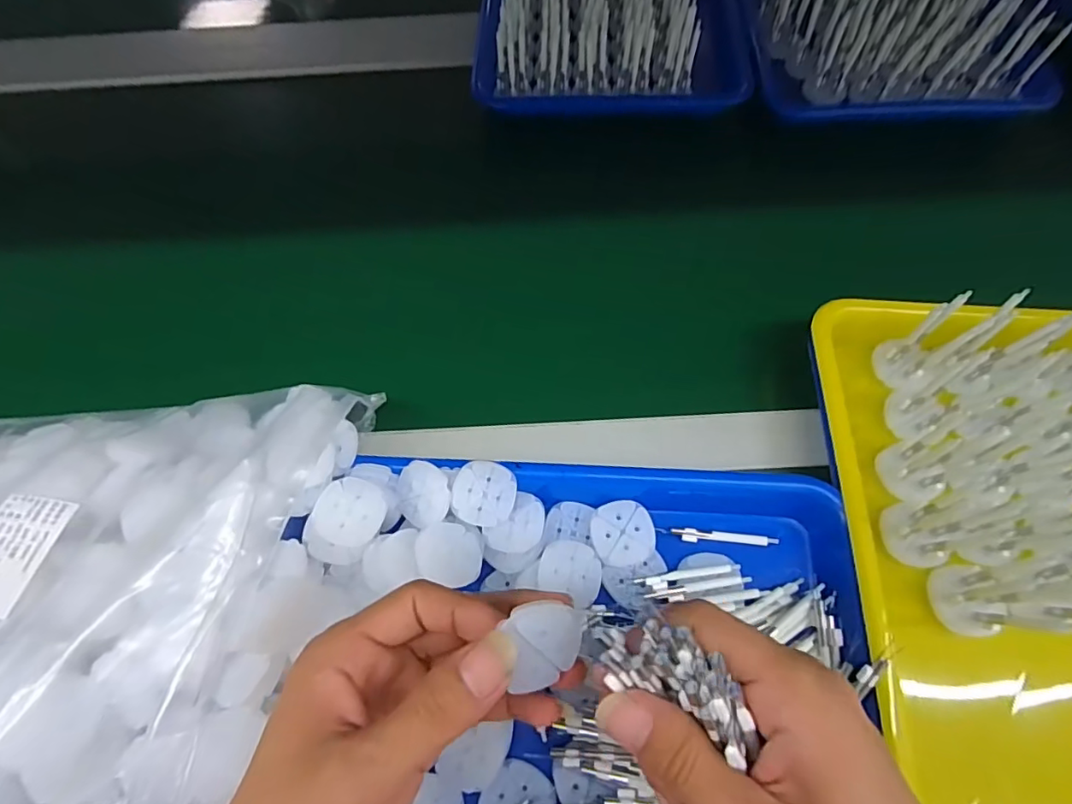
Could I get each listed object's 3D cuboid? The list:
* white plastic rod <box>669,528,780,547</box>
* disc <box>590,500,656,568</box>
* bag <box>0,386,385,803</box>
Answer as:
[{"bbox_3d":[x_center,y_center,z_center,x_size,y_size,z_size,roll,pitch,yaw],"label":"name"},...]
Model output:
[{"bbox_3d":[0.111,0.079,0.309,0.060,0.004,0.008,3,65,3],"label":"white plastic rod"},{"bbox_3d":[0.050,0.076,0.305,0.035,0.006,0.036,-2,69,4],"label":"disc"},{"bbox_3d":[-0.269,0.108,0.265,0.355,0.075,0.260,-7,64,-1],"label":"bag"}]

